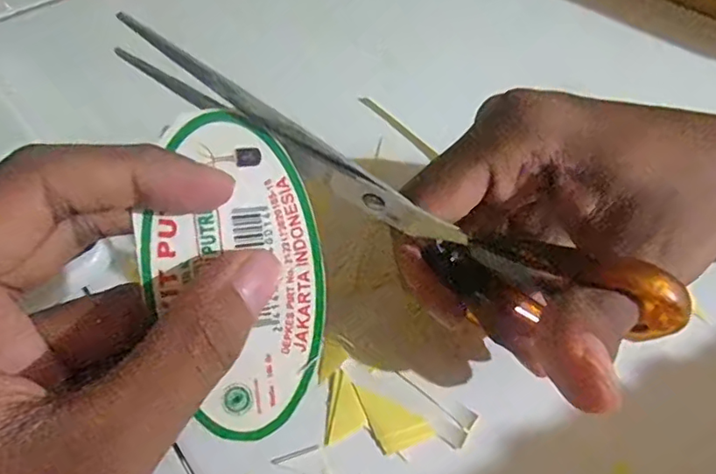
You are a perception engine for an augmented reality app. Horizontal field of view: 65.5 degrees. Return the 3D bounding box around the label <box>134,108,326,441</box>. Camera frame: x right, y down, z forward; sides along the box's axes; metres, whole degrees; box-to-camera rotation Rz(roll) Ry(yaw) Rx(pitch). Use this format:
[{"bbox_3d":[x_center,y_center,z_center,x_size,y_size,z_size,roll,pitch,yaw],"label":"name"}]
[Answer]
[{"bbox_3d":[-0.032,0.009,0.147,0.045,0.008,0.082,-10,87,-9],"label":"label"}]

